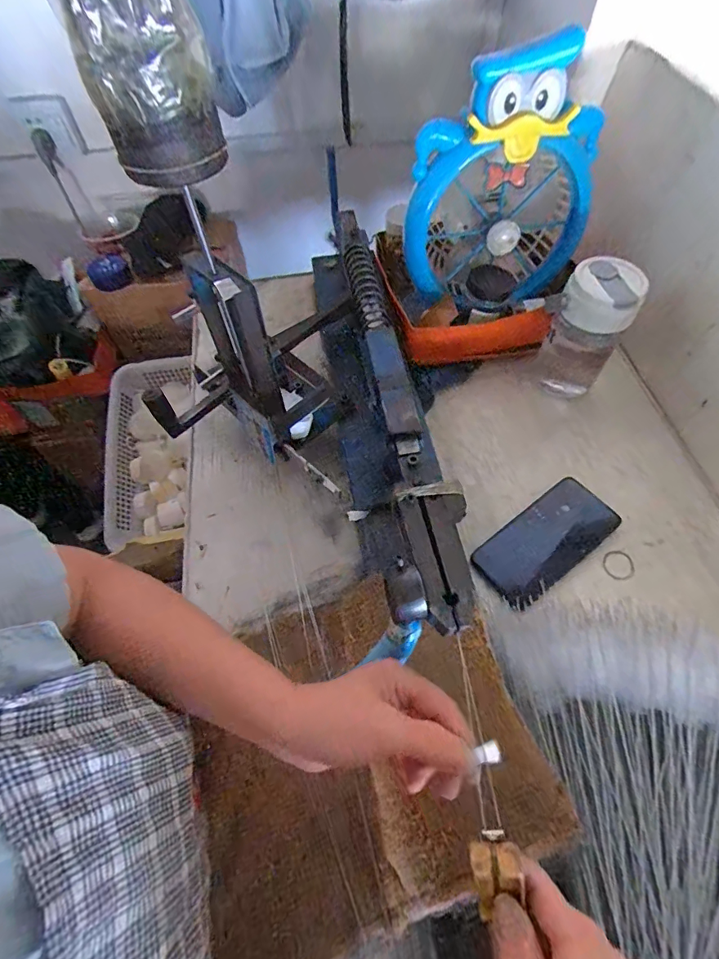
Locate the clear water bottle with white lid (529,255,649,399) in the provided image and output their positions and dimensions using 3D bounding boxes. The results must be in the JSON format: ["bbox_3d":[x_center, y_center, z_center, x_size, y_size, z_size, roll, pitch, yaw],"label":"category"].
[{"bbox_3d":[0.265,-0.171,0.552,0.087,0.163,0.076,31,64,18],"label":"clear water bottle with white lid"}]

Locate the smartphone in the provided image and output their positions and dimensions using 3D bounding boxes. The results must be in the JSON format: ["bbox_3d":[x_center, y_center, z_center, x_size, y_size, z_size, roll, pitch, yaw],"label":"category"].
[{"bbox_3d":[0.203,0.065,0.491,0.160,0.012,0.076,-33,64,-18],"label":"smartphone"}]

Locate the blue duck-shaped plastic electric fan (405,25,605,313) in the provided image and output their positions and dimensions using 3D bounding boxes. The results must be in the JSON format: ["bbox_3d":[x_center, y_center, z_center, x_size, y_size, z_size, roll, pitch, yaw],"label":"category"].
[{"bbox_3d":[0.174,-0.335,0.548,0.222,0.262,0.080,-16,60,-8],"label":"blue duck-shaped plastic electric fan"}]

